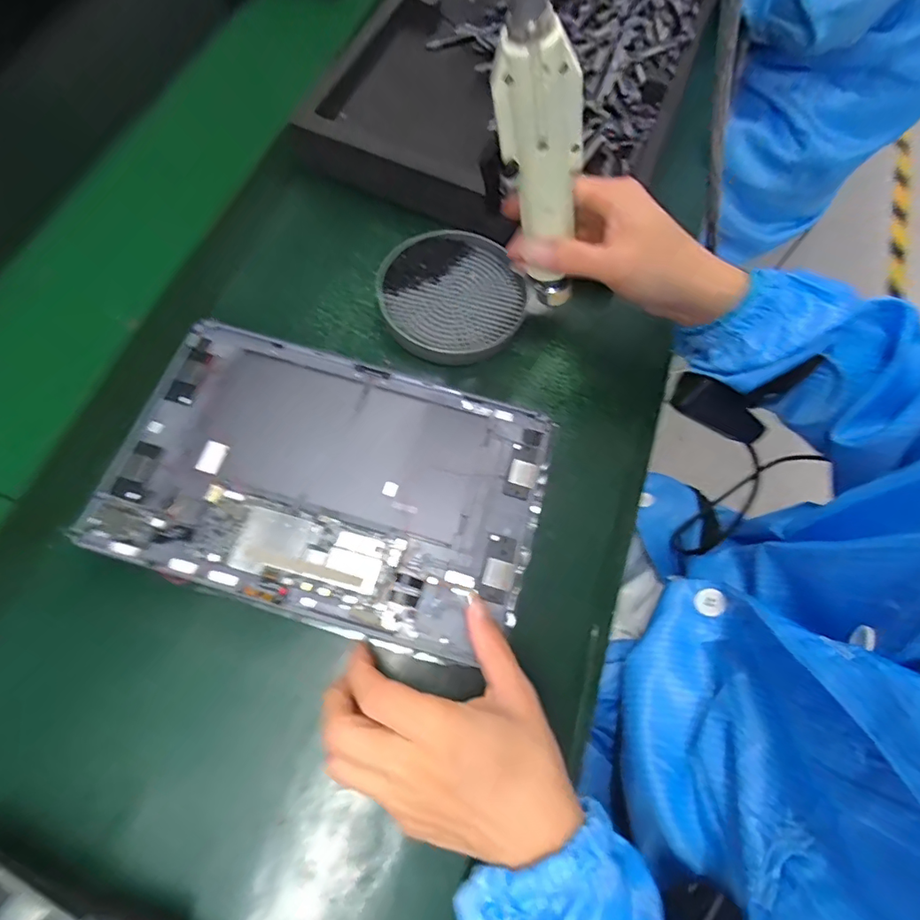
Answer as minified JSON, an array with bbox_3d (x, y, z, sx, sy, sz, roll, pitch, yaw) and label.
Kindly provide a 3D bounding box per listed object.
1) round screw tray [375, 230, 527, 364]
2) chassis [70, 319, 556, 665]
[{"bbox_3d":[-0.006,-0.130,0.399,0.110,0.020,0.110,0,67,-1],"label":"round screw tray"},{"bbox_3d":[-0.081,0.012,0.321,0.256,0.016,0.167,15,68,5],"label":"chassis"}]

